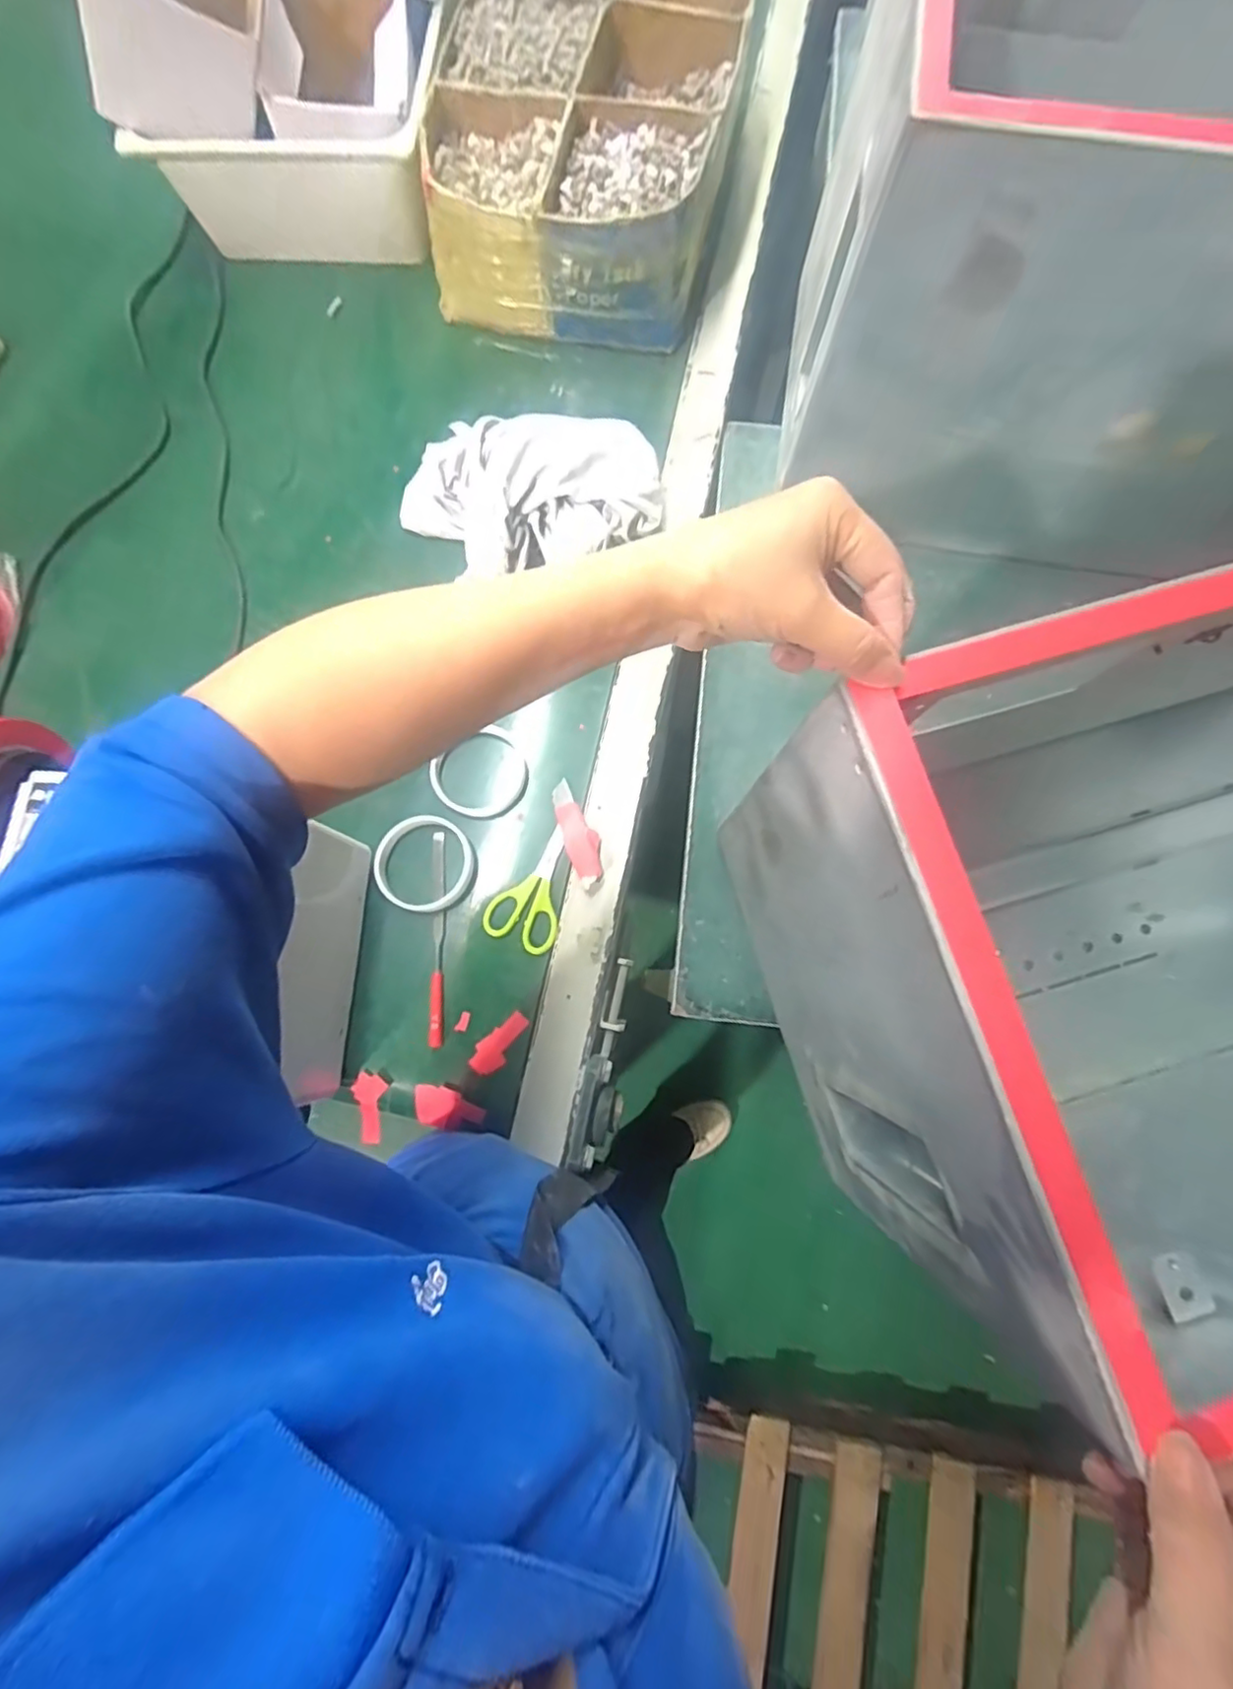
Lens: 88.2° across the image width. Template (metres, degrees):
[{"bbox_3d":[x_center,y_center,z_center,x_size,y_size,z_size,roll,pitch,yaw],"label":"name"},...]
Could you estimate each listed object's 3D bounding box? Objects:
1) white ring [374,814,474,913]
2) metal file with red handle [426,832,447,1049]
[{"bbox_3d":[-0.168,0.016,0.559,0.085,0.016,0.084,0,78,0],"label":"white ring"},{"bbox_3d":[-0.155,0.079,0.551,0.013,0.008,0.183,-2,78,-1],"label":"metal file with red handle"}]

